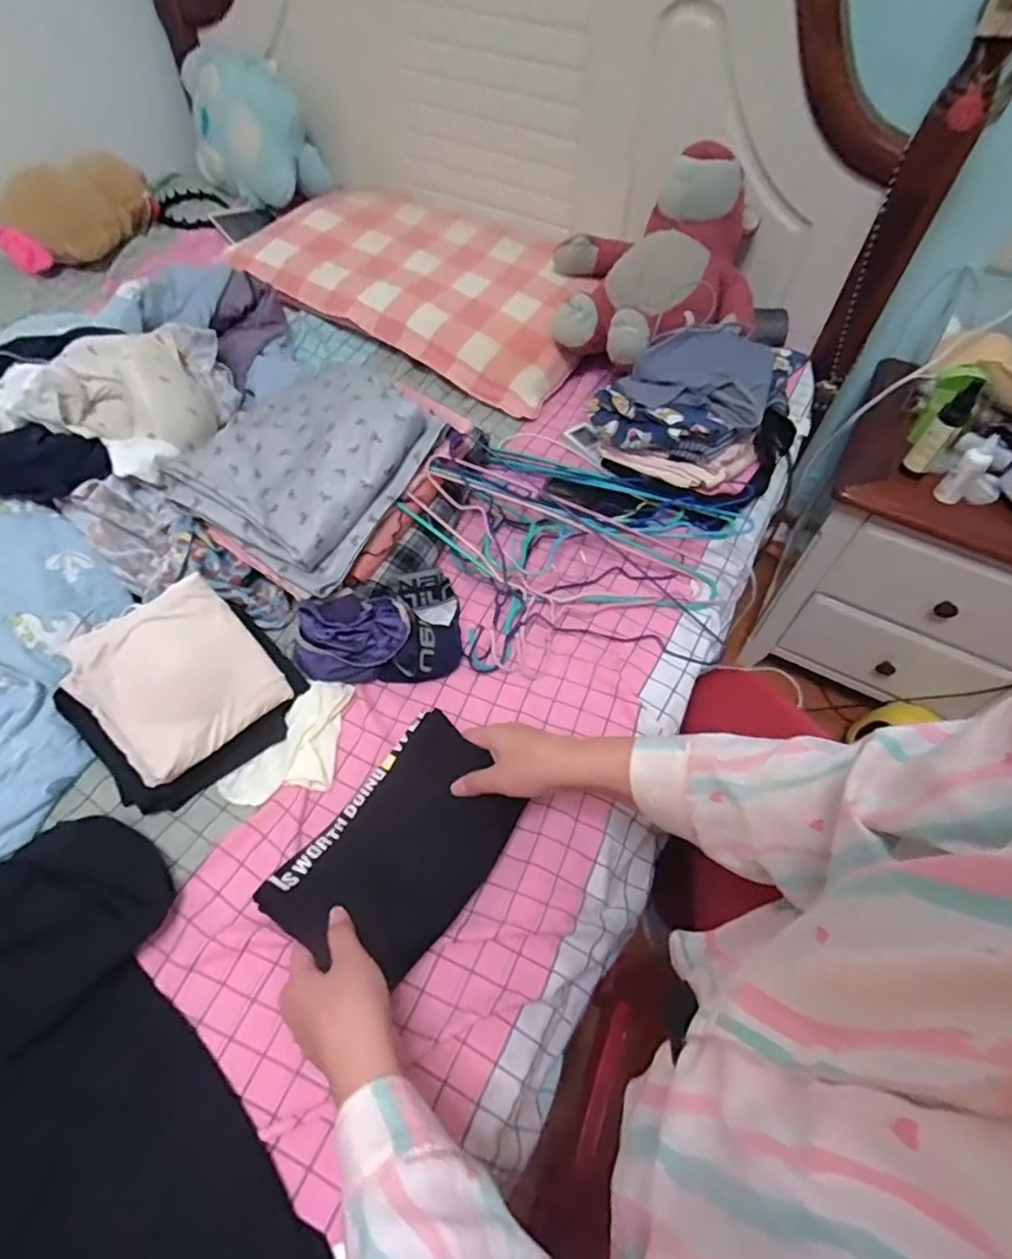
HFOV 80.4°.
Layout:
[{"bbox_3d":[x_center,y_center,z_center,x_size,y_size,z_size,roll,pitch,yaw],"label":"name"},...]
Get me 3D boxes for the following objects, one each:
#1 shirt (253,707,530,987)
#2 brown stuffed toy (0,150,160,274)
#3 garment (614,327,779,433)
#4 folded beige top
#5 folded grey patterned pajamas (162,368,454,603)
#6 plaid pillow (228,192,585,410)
[{"bbox_3d":[-0.096,0.206,0.570,0.148,0.043,0.227,35,61,19],"label":"shirt"},{"bbox_3d":[-0.801,-0.802,1.137,0.104,0.138,0.316,25,58,14],"label":"brown stuffed toy"},{"bbox_3d":[0.269,-0.353,0.803,0.185,0.048,0.175,25,58,14],"label":"garment"},{"bbox_3d":[-0.337,0.047,0.615,0.163,0.029,0.164,-37,89,-23],"label":"folded beige top"},{"bbox_3d":[-0.247,-0.208,0.734,0.237,0.075,0.278,26,77,16],"label":"folded grey patterned pajamas"},{"bbox_3d":[-0.145,-0.641,1.089,0.656,0.103,0.360,28,59,16],"label":"plaid pillow"}]

